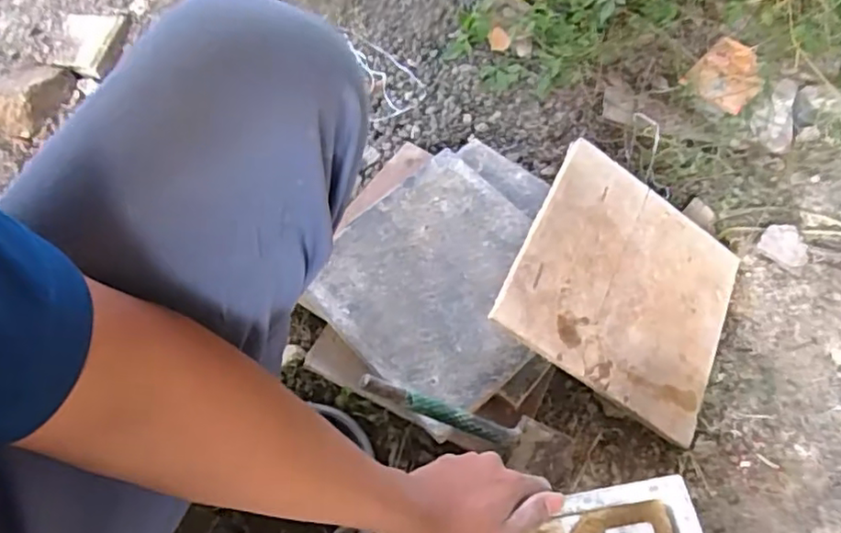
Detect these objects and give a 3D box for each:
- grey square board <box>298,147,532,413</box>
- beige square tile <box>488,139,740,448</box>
[{"bbox_3d":[0.027,0.014,0.679,0.244,0.008,0.238,-41,70,-18],"label":"grey square board"},{"bbox_3d":[0.224,0.023,0.668,0.251,0.009,0.239,33,67,-11],"label":"beige square tile"}]

